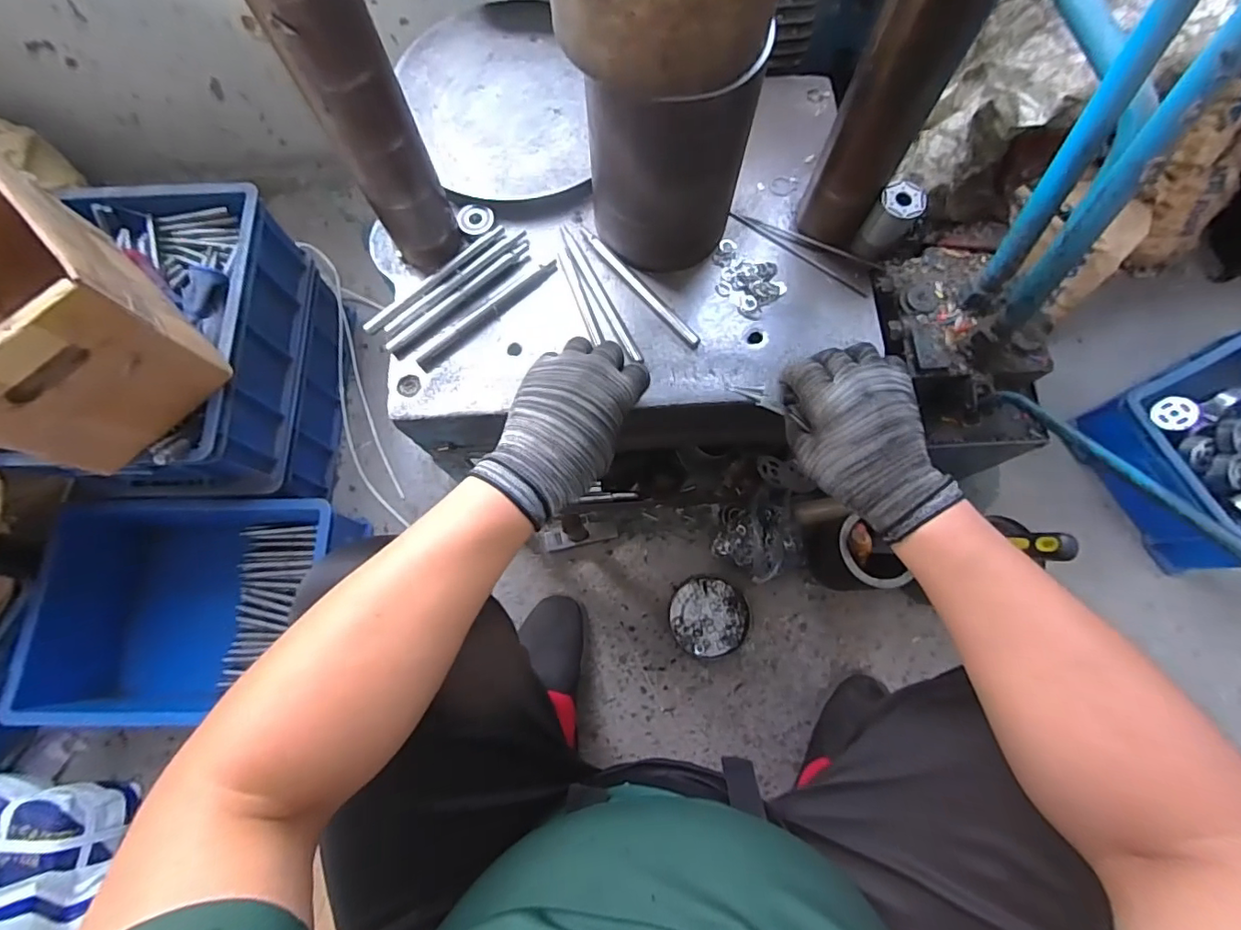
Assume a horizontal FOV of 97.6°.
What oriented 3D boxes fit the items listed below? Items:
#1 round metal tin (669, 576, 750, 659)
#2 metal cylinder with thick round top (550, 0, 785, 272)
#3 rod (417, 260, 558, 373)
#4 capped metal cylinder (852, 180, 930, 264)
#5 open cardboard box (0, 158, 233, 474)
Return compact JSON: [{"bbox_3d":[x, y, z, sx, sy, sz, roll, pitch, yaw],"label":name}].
[{"bbox_3d":[0.140,0.244,0.865,0.117,0.023,0.123,0,74,1],"label":"round metal tin"},{"bbox_3d":[0.034,-0.287,0.421,0.141,0.244,0.133,8,74,3],"label":"metal cylinder with thick round top"},{"bbox_3d":[-0.123,-0.141,0.507,0.156,0.009,0.014,-40,77,-10],"label":"rod"},{"bbox_3d":[0.244,-0.219,0.492,0.035,0.063,0.034,33,77,9],"label":"capped metal cylinder"},{"bbox_3d":[-0.647,-0.177,0.589,0.307,0.199,0.193,43,79,12],"label":"open cardboard box"}]

